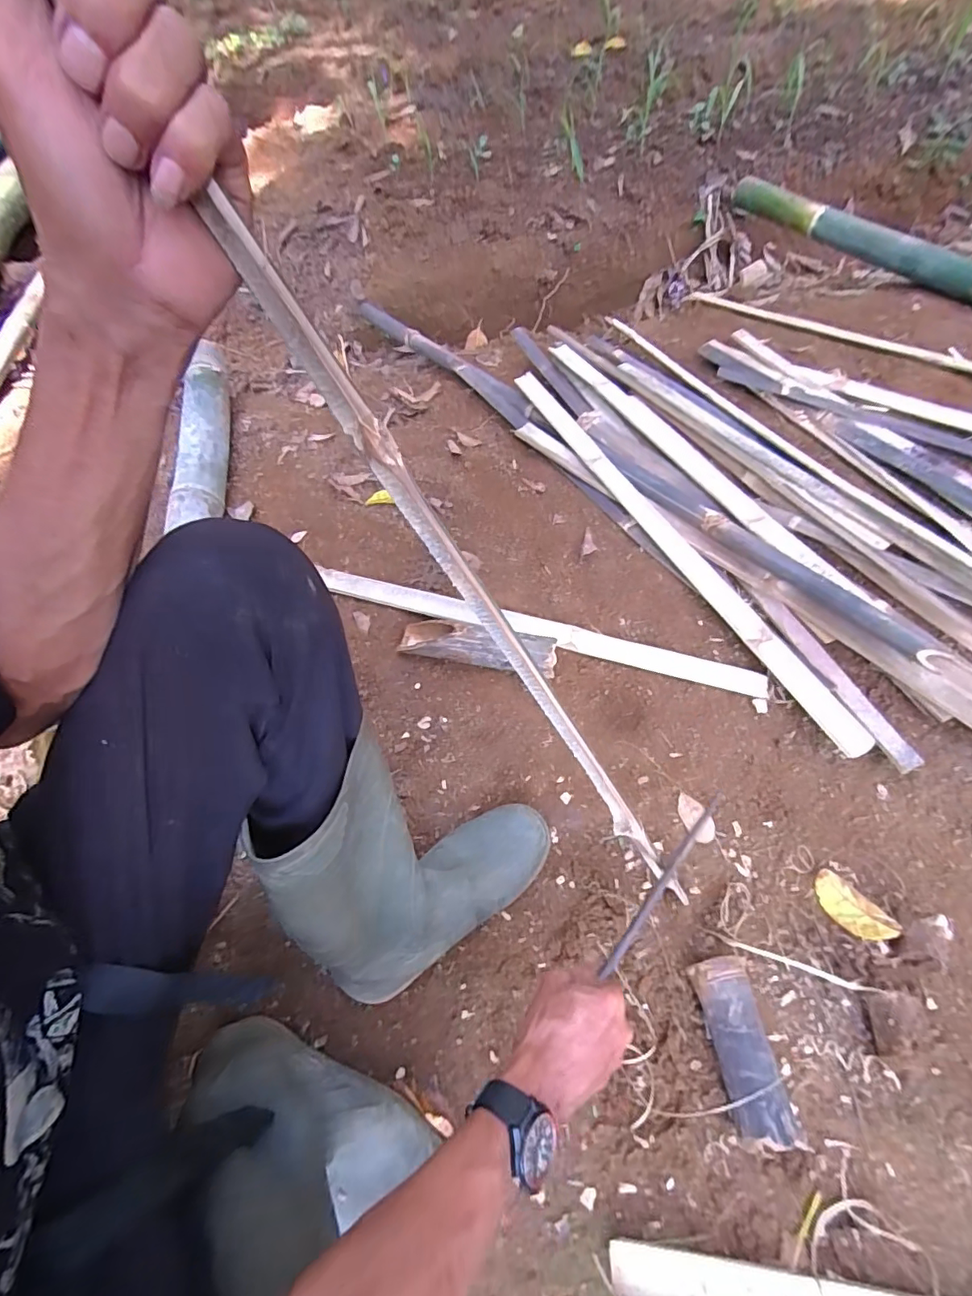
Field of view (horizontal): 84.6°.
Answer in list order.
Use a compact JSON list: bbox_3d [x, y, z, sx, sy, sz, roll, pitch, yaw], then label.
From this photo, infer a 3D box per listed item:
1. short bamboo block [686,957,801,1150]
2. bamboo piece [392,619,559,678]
[{"bbox_3d":[0.235,0.368,0.498,0.052,0.048,0.137,-7,58,1],"label":"short bamboo block"},{"bbox_3d":[-0.016,-0.004,0.728,0.218,0.058,0.060,8,60,10],"label":"bamboo piece"}]

